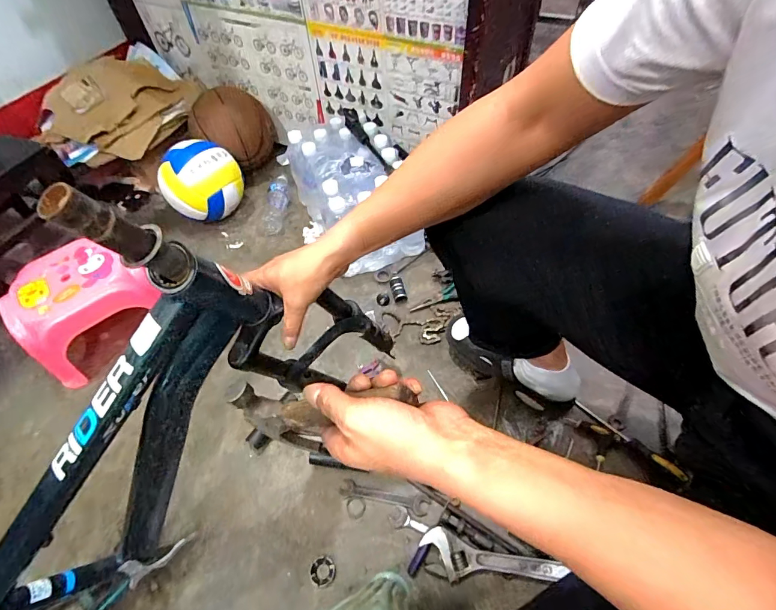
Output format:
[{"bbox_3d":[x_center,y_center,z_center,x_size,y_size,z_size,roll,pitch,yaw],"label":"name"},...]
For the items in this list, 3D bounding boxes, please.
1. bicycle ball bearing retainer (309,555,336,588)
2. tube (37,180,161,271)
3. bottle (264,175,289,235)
[{"bbox_3d":[-0.107,0.435,0.654,0.043,0.008,0.043,-1,55,2],"label":"bicycle ball bearing retainer"},{"bbox_3d":[-0.218,-0.058,0.309,0.035,0.078,0.028,-39,59,6],"label":"tube"},{"bbox_3d":[-0.318,-0.296,1.147,0.060,0.053,0.205,0,55,3],"label":"bottle"}]

